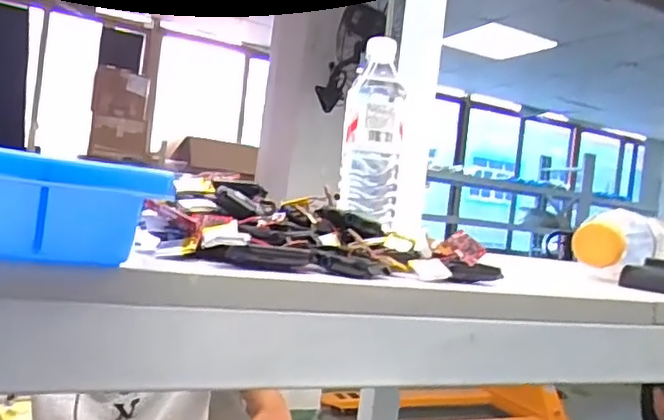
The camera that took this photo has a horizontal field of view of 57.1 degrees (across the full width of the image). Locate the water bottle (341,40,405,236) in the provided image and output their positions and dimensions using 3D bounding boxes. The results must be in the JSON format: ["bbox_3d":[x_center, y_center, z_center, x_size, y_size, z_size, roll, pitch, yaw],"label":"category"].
[{"bbox_3d":[0.046,-0.085,0.657,0.066,0.193,0.083,6,2,2],"label":"water bottle"}]

